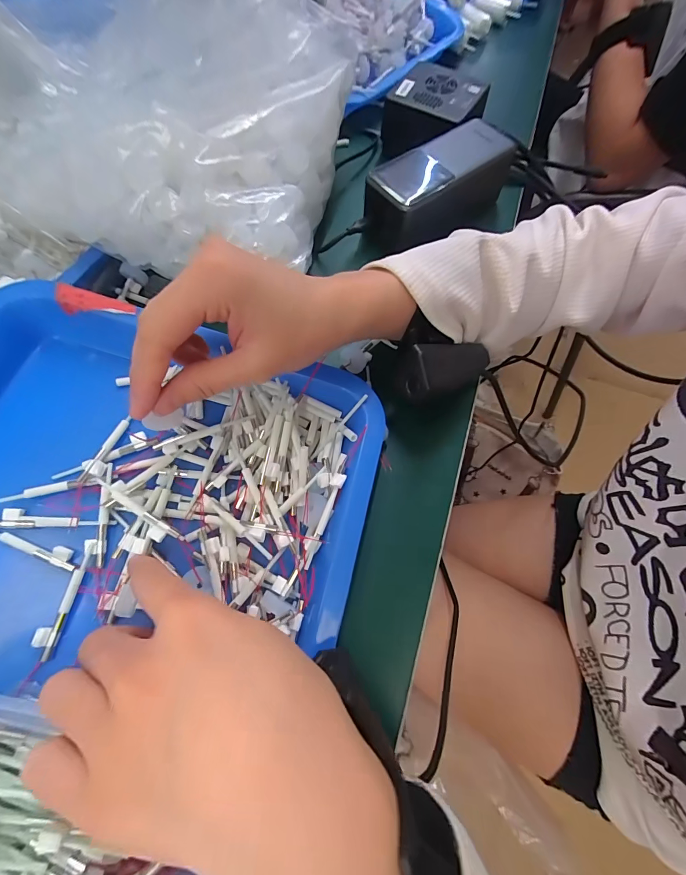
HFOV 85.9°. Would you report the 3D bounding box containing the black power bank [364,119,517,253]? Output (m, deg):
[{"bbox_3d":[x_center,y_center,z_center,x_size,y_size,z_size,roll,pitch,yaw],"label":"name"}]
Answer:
[{"bbox_3d":[0.081,-0.211,0.319,0.137,0.057,0.057,-37,73,-15],"label":"black power bank"}]

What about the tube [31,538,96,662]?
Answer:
[{"bbox_3d":[-0.150,0.086,0.201,0.010,0.007,0.060,13,68,4],"label":"tube"}]

